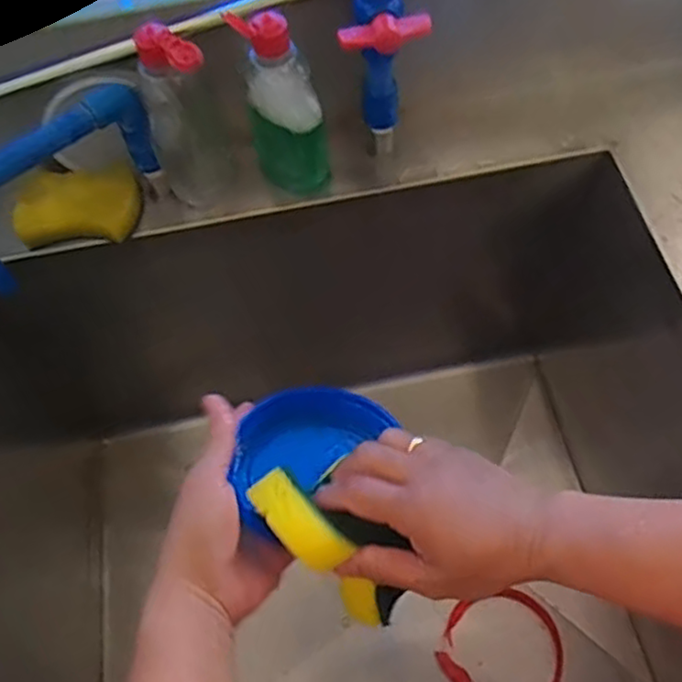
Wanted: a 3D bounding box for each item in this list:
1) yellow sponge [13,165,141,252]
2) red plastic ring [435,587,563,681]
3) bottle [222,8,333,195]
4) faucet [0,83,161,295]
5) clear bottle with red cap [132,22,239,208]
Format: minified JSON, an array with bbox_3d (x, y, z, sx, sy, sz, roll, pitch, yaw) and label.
[{"bbox_3d":[-0.228,-0.118,0.588,0.099,0.026,0.070,-6,61,1],"label":"yellow sponge"},{"bbox_3d":[0.182,0.340,0.750,0.131,0.026,0.127,-2,61,3],"label":"red plastic ring"},{"bbox_3d":[-0.046,-0.185,0.545,0.064,0.162,0.045,-9,61,-1],"label":"bottle"},{"bbox_3d":[-0.225,-0.121,0.534,0.175,0.102,0.031,-34,64,-14],"label":"faucet"},{"bbox_3d":[-0.126,-0.179,0.554,0.058,0.165,0.051,-17,61,-6],"label":"clear bottle with red cap"}]

